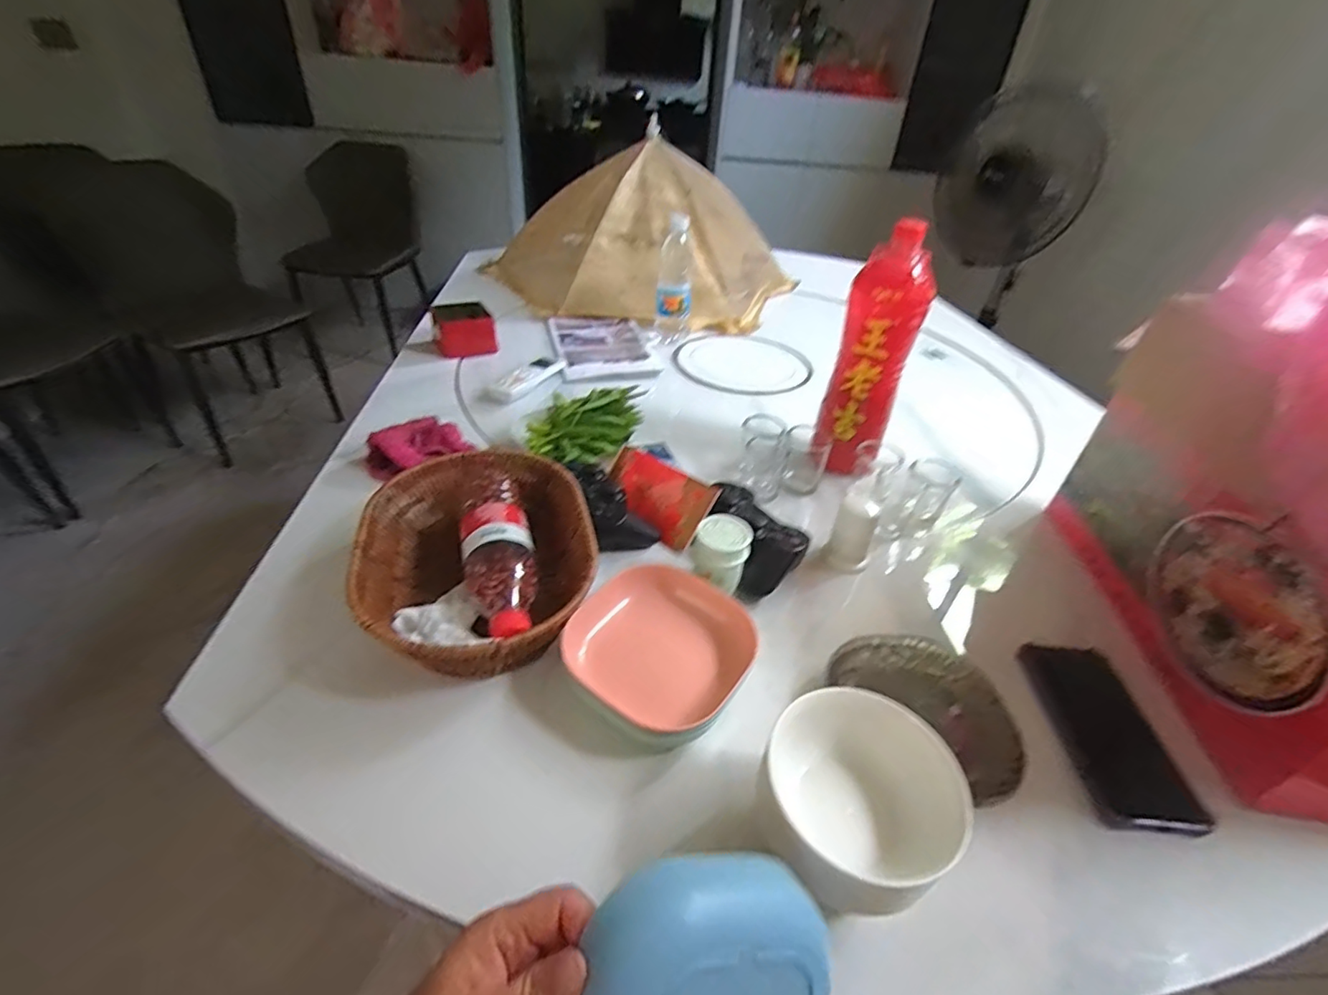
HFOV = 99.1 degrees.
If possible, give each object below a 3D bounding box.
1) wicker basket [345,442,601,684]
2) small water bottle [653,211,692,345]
[{"bbox_3d":[-0.171,0.055,0.531,0.199,0.069,0.270,-9,39,-17],"label":"wicker basket"},{"bbox_3d":[0.019,-0.404,1.066,0.068,0.210,0.054,3,37,-3],"label":"small water bottle"}]

